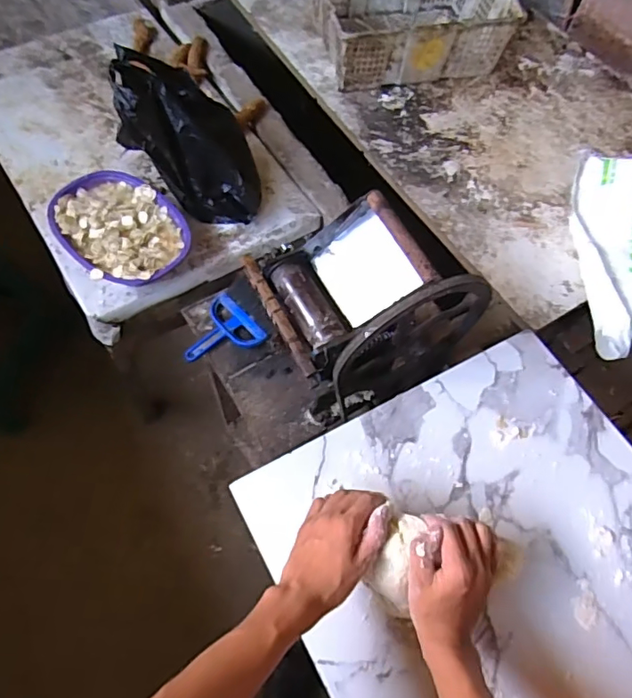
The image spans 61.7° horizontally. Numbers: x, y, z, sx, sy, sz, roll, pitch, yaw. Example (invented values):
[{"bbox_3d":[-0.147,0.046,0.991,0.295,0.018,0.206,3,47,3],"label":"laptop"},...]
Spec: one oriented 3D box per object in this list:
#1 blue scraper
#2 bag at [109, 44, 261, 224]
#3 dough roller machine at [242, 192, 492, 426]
[{"bbox_3d":[-0.191,-0.027,1.019,0.141,0.017,0.137,-38,71,-21],"label":"blue scraper"},{"bbox_3d":[-0.255,-0.422,1.077,0.231,0.290,0.196,-7,63,-8],"label":"bag"},{"bbox_3d":[0.074,-0.066,0.859,0.279,0.343,0.232,-22,66,-15],"label":"dough roller machine"}]

